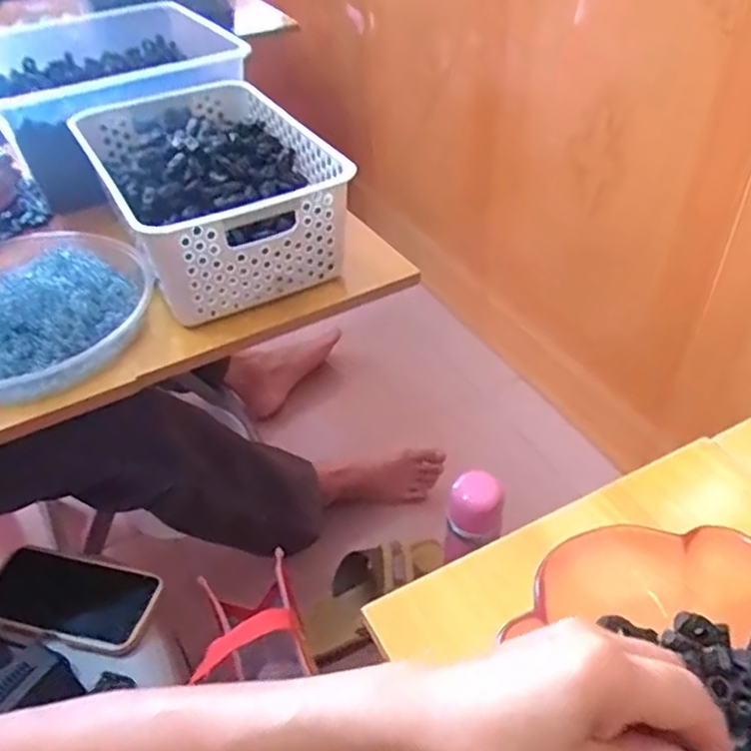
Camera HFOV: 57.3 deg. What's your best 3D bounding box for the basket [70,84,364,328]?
[{"bbox_3d":[-0.170,-0.191,0.715,0.210,0.112,0.289,-23,45,-21],"label":"basket"}]

